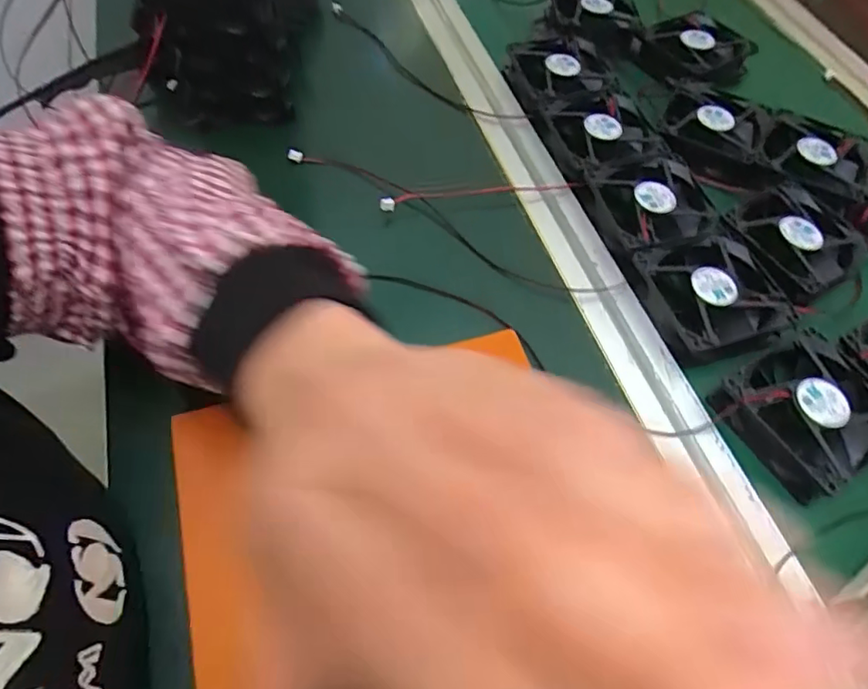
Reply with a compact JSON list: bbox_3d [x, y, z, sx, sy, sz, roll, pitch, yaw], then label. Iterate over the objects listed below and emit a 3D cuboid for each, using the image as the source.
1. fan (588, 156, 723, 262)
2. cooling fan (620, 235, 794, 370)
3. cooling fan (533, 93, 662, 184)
[{"bbox_3d":[0.160,-0.096,0.410,0.083,0.028,0.078,-19,60,-14],"label":"fan"},{"bbox_3d":[0.179,-0.029,0.371,0.082,0.028,0.088,-11,59,-9],"label":"cooling fan"},{"bbox_3d":[0.135,-0.168,0.451,0.084,0.025,0.090,-15,60,-11],"label":"cooling fan"}]

